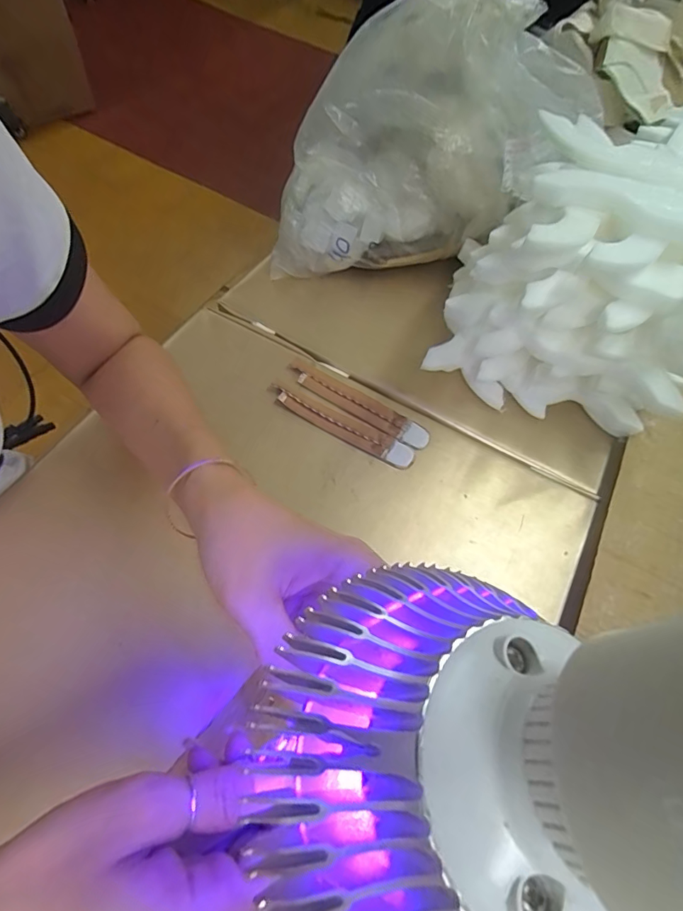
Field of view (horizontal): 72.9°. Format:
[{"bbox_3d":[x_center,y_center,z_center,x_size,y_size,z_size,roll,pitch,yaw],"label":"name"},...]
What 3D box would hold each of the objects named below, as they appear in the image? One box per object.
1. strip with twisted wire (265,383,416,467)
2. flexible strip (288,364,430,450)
[{"bbox_3d":[-0.001,-0.031,0.432,0.146,0.008,0.025,27,61,12],"label":"strip with twisted wire"},{"bbox_3d":[0.016,-0.050,0.448,0.147,0.009,0.026,28,61,13],"label":"flexible strip"}]

